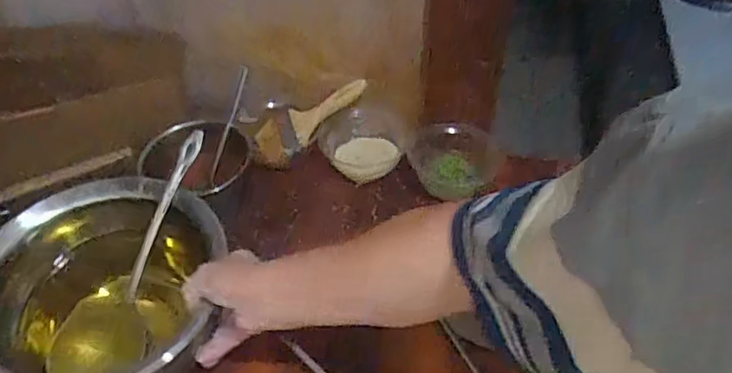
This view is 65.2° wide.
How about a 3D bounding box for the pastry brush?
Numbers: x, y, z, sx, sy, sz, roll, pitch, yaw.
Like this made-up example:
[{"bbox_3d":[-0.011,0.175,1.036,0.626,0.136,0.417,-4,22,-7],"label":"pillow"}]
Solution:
[{"bbox_3d":[-0.083,-0.105,0.889,0.197,0.038,0.075,-36,51,-3],"label":"pastry brush"}]

